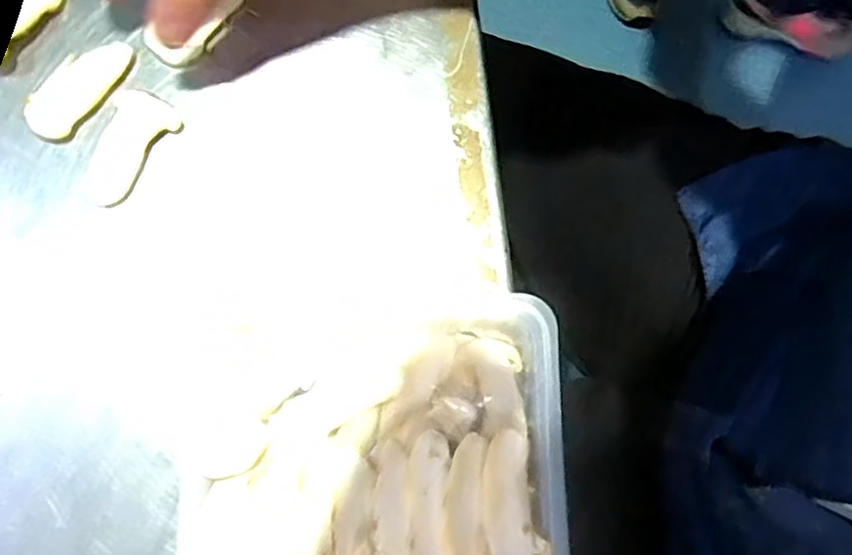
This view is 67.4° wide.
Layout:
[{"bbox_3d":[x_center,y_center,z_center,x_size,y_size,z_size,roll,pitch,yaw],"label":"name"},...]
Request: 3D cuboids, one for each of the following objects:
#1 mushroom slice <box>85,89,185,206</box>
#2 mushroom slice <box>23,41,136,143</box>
[{"bbox_3d":[-0.134,-0.058,0.283,0.028,0.005,0.052,29,78,1],"label":"mushroom slice"},{"bbox_3d":[-0.155,-0.086,0.285,0.025,0.004,0.054,35,78,2],"label":"mushroom slice"}]

